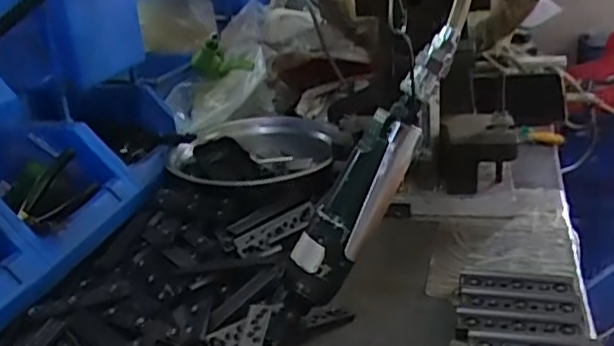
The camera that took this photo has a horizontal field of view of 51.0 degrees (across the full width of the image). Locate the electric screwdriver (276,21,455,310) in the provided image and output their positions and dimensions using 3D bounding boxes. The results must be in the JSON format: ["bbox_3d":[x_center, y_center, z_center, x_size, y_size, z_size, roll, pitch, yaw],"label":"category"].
[{"bbox_3d":[0.044,0.007,0.427,0.042,0.209,0.035,24,11,-25],"label":"electric screwdriver"}]

